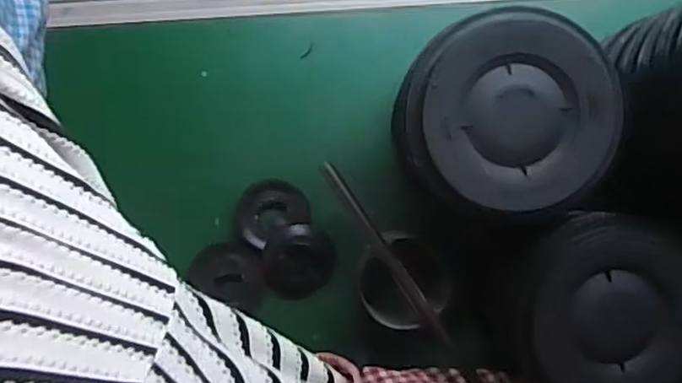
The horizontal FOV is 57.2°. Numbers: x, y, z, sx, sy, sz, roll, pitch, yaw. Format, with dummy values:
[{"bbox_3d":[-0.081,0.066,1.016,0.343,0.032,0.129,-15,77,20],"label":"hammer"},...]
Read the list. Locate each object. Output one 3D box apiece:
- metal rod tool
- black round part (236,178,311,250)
[{"bbox_3d":[0.035,0.049,0.470,0.011,0.007,0.165,-35,91,0],"label":"metal rod tool"},{"bbox_3d":[-0.056,0.017,0.518,0.057,0.026,0.051,-20,91,-1],"label":"black round part"}]

